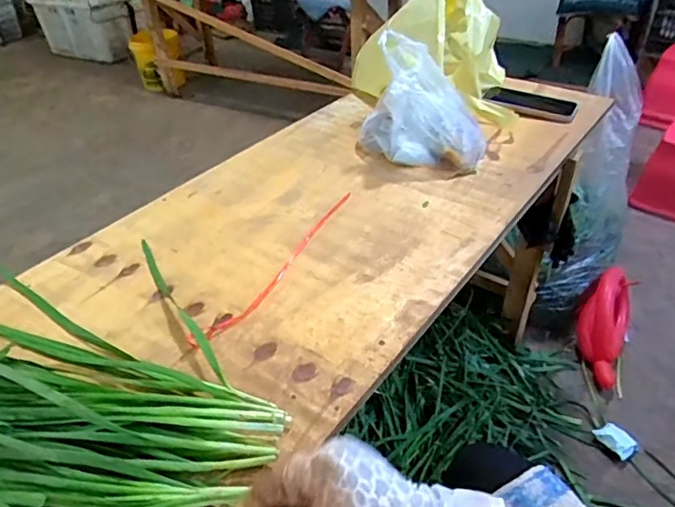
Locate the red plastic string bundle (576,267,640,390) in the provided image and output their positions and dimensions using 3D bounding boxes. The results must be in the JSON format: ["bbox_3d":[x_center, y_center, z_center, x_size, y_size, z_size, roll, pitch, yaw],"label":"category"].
[{"bbox_3d":[0.628,0.168,1.249,0.126,0.068,0.289,15,81,-11],"label":"red plastic string bundle"}]

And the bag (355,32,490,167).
[{"bbox_3d":[0.132,-0.230,0.812,0.194,0.151,0.116,11,40,16],"label":"bag"}]

